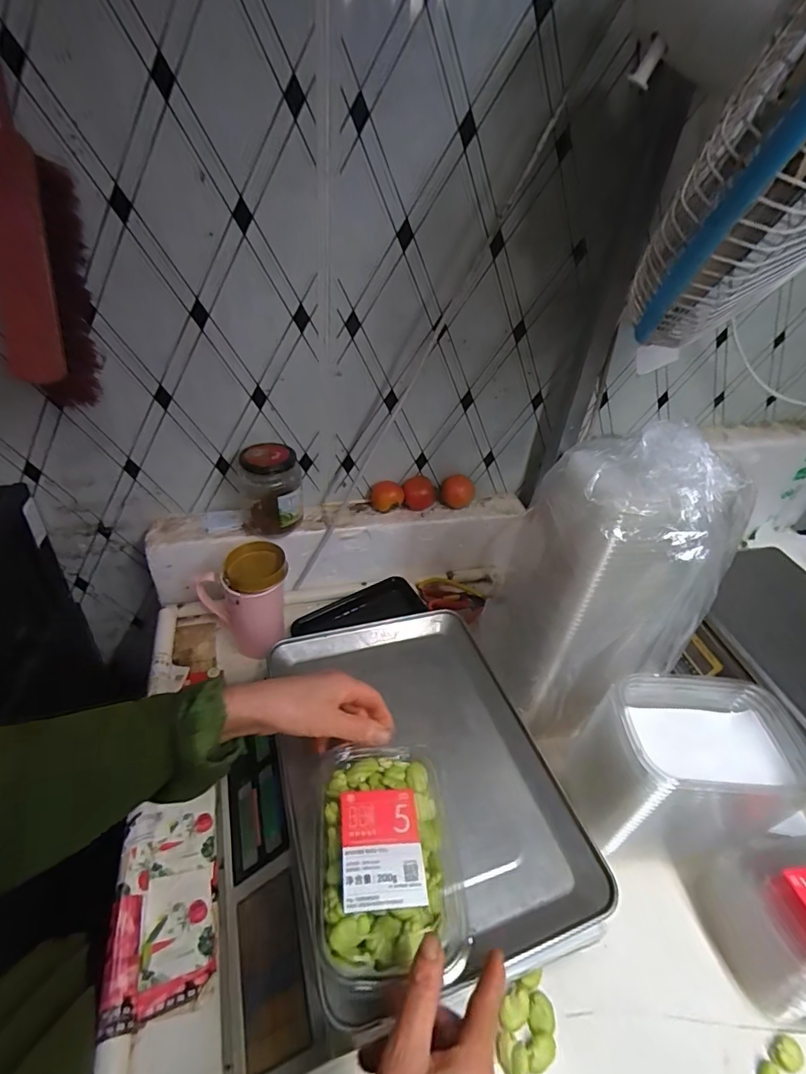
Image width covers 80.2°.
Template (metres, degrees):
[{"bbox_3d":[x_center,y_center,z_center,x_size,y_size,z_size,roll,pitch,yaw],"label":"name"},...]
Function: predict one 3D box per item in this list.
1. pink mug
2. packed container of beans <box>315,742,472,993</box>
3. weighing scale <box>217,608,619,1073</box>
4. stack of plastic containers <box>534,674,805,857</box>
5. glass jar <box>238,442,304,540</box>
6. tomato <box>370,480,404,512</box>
[{"bbox_3d":[-0.202,0.085,0.619,0.107,0.113,0.087,-13,43,-23],"label":"pink mug"},{"bbox_3d":[-0.013,0.247,0.377,0.108,0.037,0.156,-2,40,-11],"label":"packed container of beans"},{"bbox_3d":[-0.029,0.254,0.481,0.309,0.127,0.327,-8,41,-18],"label":"weighing scale"},{"bbox_3d":[0.277,0.235,0.485,0.173,0.161,0.110,4,39,-4],"label":"stack of plastic containers"},{"bbox_3d":[-0.182,-0.062,0.661,0.082,0.114,0.073,-6,41,-15],"label":"glass jar"},{"bbox_3d":[-0.025,-0.061,0.743,0.048,0.041,0.037,-2,40,-11],"label":"tomato"}]

